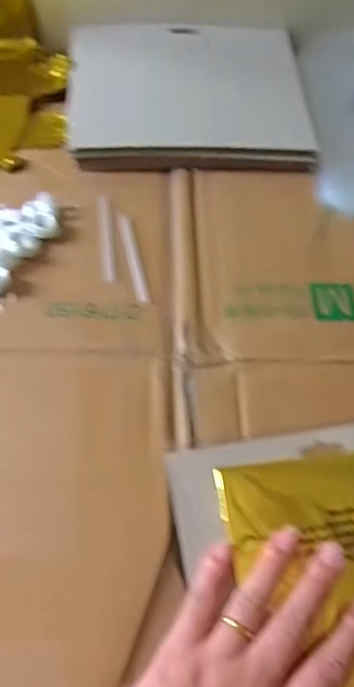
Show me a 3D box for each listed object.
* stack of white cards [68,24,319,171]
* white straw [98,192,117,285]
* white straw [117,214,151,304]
[{"bbox_3d":[0.010,-0.213,0.516,0.197,0.021,0.159,-1,60,-5],"label":"stack of white cards"},{"bbox_3d":[-0.051,-0.079,0.441,0.010,0.004,0.080,-3,60,-6],"label":"white straw"},{"bbox_3d":[-0.031,-0.063,0.438,0.010,0.004,0.081,-9,61,-10],"label":"white straw"}]

